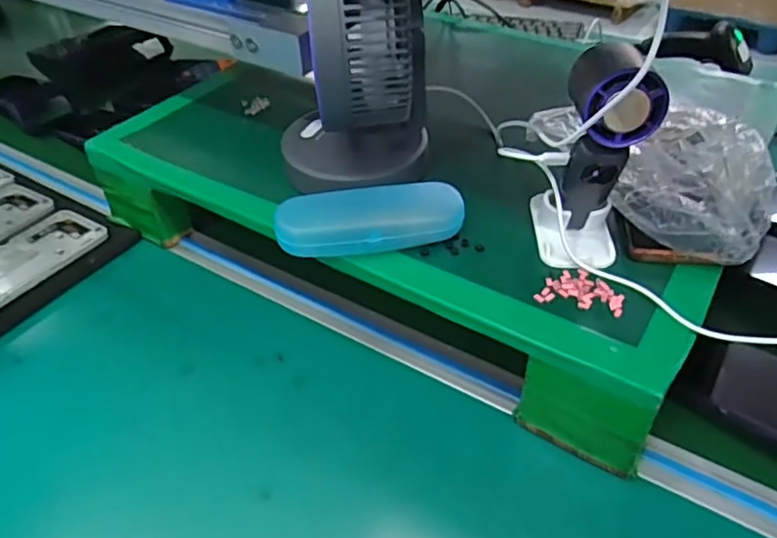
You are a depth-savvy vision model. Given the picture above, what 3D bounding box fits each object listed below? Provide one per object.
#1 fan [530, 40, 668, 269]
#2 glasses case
[{"bbox_3d":[0.152,-0.083,0.460,0.060,0.161,0.084,2,43,4],"label":"fan"},{"bbox_3d":[-0.014,-0.041,0.510,0.151,0.030,0.048,-8,43,-6],"label":"glasses case"}]

